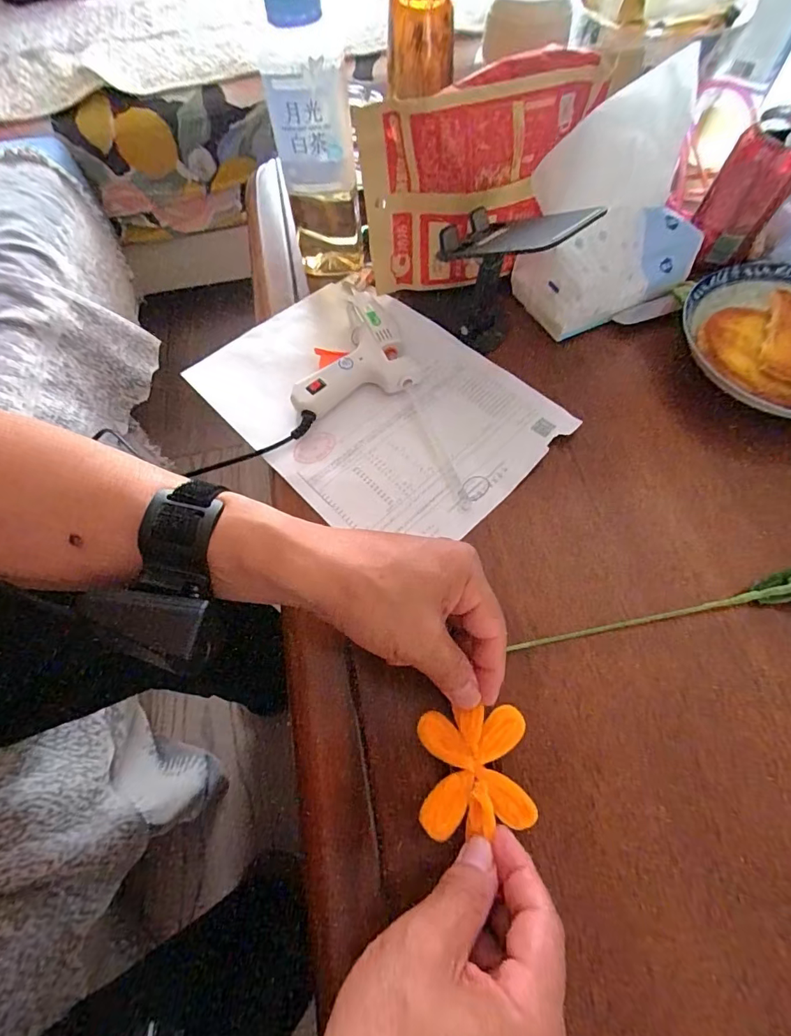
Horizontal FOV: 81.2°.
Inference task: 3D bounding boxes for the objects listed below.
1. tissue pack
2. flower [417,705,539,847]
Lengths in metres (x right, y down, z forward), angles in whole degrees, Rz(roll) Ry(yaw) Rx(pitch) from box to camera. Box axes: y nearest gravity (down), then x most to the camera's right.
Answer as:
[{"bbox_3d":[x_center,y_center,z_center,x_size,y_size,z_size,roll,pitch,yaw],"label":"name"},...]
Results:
[{"bbox_3d":[0.190,-0.262,0.392,0.149,0.142,0.103,-20,64,-6],"label":"tissue pack"},{"bbox_3d":[0.045,0.144,0.264,0.061,0.008,0.062,-4,63,2],"label":"flower"}]

